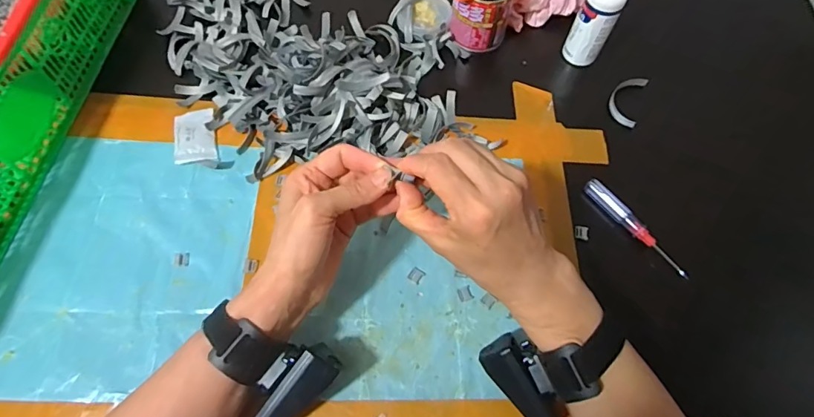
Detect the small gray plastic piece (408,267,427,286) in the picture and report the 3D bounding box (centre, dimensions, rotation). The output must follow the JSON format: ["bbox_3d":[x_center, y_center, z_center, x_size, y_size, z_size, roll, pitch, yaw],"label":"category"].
[{"bbox_3d":[0.009,0.060,0.412,0.012,0.004,0.013,32,67,13],"label":"small gray plastic piece"}]

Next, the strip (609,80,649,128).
[{"bbox_3d":[0.244,-0.122,0.510,0.033,0.013,0.068,22,65,9],"label":"strip"}]

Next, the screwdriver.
[{"bbox_3d":[0.219,0.019,0.443,0.011,0.015,0.121,-33,69,-16],"label":"screwdriver"}]

